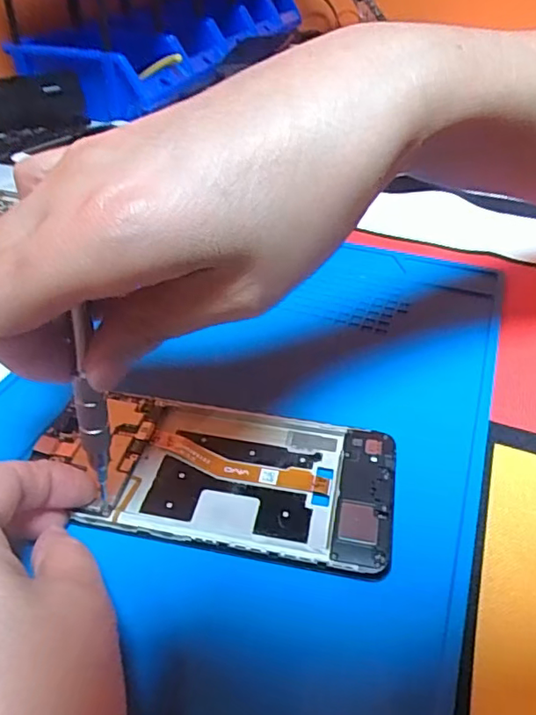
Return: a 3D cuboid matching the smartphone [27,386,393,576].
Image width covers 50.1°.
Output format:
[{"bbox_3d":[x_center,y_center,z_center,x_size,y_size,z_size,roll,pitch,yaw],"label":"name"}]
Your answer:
[{"bbox_3d":[-0.022,0.046,0.239,0.145,0.007,0.070,8,40,8],"label":"smartphone"}]

